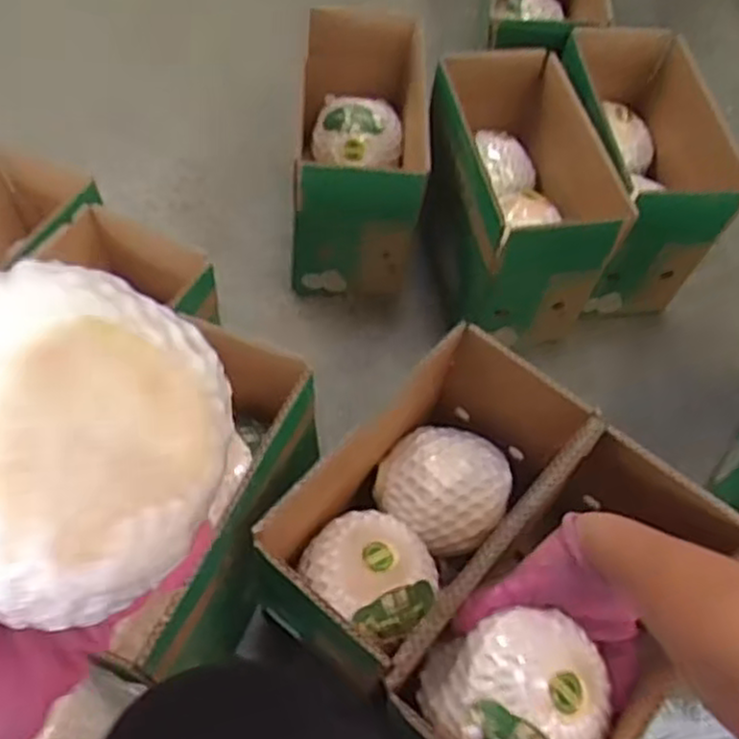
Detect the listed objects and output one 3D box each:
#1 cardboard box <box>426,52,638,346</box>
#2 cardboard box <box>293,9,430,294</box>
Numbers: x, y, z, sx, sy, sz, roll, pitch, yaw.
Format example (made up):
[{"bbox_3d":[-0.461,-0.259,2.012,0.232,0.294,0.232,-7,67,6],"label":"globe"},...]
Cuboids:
[{"bbox_3d":[0.165,-0.207,0.904,0.169,0.192,0.299,-5,59,-6],"label":"cardboard box"},{"bbox_3d":[-0.014,-0.256,0.944,0.157,0.207,0.270,2,59,-2],"label":"cardboard box"}]

